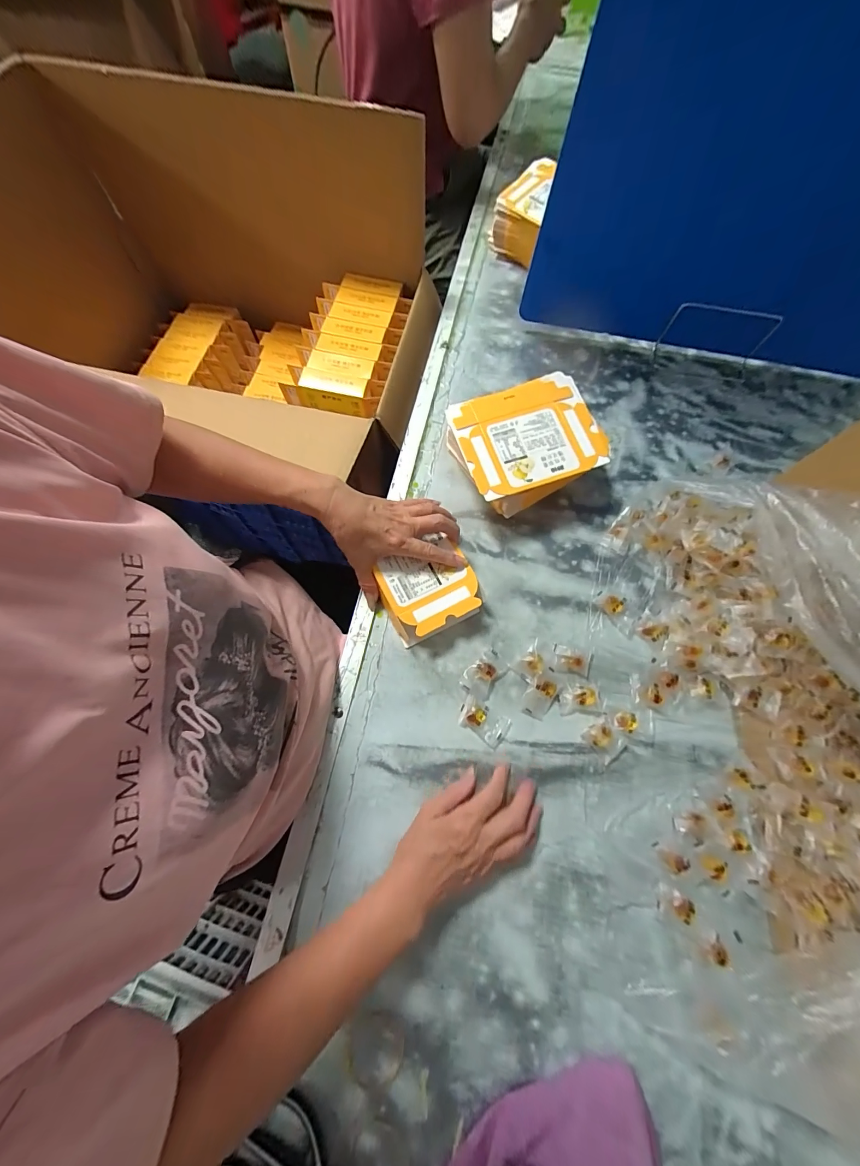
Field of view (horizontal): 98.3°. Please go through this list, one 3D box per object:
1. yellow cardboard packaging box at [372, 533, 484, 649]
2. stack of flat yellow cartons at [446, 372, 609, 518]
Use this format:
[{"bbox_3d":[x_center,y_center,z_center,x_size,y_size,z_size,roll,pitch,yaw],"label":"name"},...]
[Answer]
[{"bbox_3d":[0.000,0.011,0.449,0.108,0.043,0.093,-24,73,-9],"label":"yellow cardboard packaging box"},{"bbox_3d":[0.119,-0.177,0.498,0.178,0.076,0.151,-18,72,-7],"label":"stack of flat yellow cartons"}]

